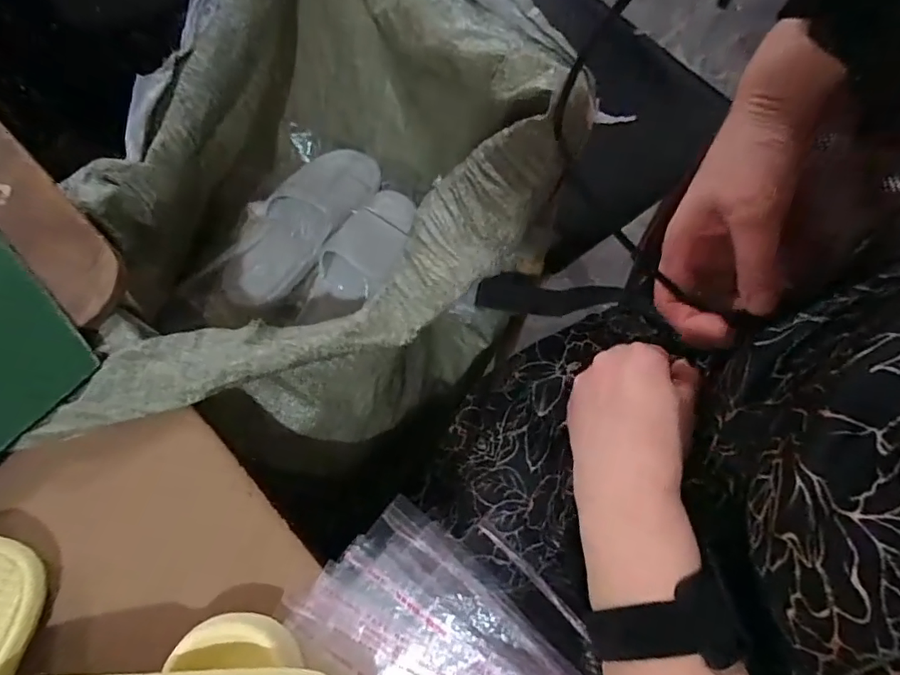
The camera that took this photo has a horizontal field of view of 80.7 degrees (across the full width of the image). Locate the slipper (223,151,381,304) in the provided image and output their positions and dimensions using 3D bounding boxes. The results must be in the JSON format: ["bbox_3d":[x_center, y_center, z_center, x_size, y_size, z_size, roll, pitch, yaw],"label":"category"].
[{"bbox_3d":[-0.191,-0.155,0.703,0.103,0.057,0.265,36,77,13],"label":"slipper"}]

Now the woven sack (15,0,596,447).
[{"bbox_3d":[-0.154,-0.152,0.571,0.474,0.303,0.443,-39,74,-10],"label":"woven sack"}]

